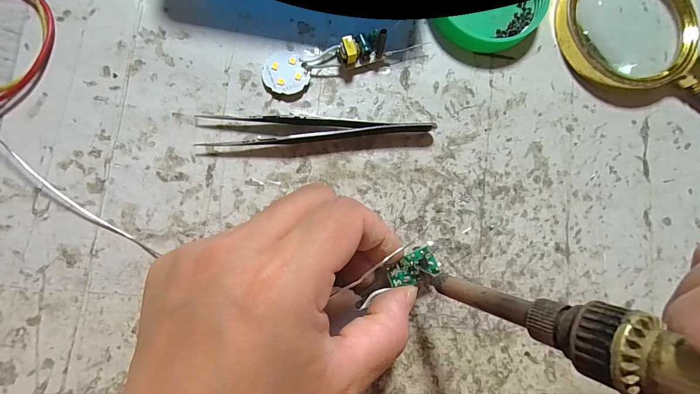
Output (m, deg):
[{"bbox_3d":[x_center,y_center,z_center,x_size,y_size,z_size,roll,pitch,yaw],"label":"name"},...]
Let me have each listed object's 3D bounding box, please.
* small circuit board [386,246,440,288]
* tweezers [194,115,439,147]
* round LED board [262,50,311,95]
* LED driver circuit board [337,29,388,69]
[{"bbox_3d":[0.029,0.032,0.152,0.023,0.004,0.013,-20,85,-8],"label":"small circuit board"},{"bbox_3d":[-0.014,-0.032,0.166,0.116,0.009,0.015,0,82,-6],"label":"tweezers"},{"bbox_3d":[-0.032,-0.062,0.169,0.022,0.004,0.023,1,82,-6],"label":"round LED board"},{"bbox_3d":[0.006,-0.075,0.170,0.023,0.015,0.013,-20,85,-8],"label":"LED driver circuit board"}]

